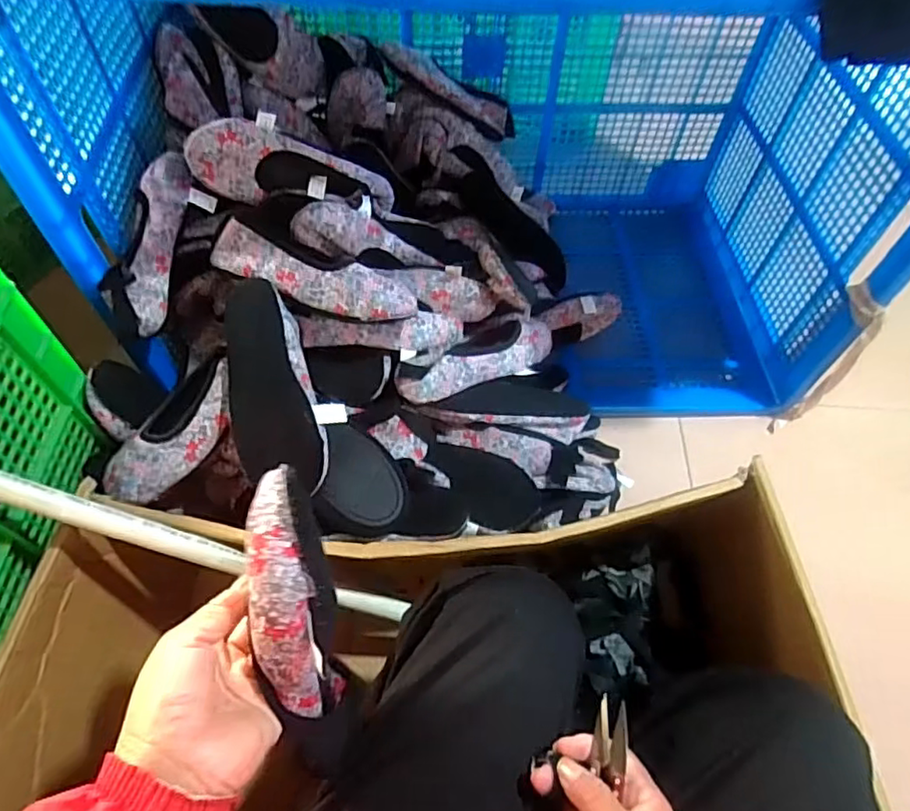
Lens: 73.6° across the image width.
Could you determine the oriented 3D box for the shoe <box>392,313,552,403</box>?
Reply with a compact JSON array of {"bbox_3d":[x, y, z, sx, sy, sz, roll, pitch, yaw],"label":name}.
[{"bbox_3d":[0.033,-0.069,0.820,0.251,0.050,0.072,-23,61,-30],"label":"shoe"}]

